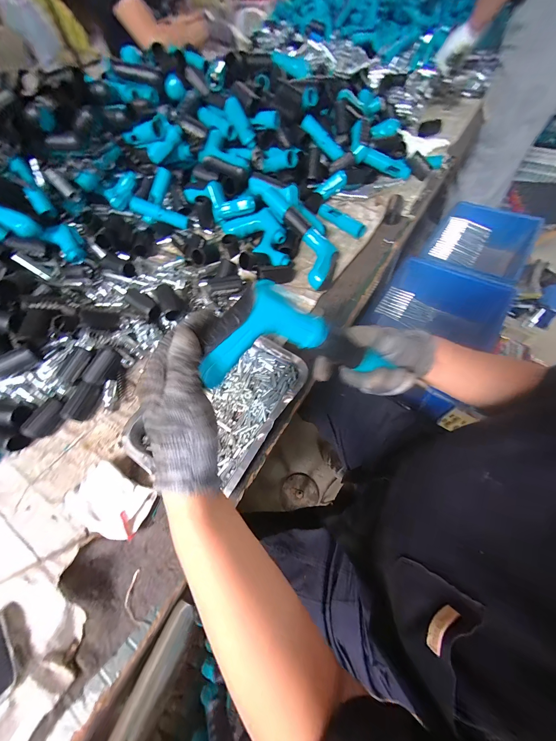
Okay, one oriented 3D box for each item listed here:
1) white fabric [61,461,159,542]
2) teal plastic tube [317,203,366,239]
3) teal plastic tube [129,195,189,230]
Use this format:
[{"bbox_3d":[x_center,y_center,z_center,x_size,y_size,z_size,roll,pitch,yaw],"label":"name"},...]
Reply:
[{"bbox_3d":[-0.229,0.173,0.352,0.120,0.024,0.075,20,66,13],"label":"white fabric"},{"bbox_3d":[0.142,-0.338,0.588,0.028,0.022,0.129,-37,67,-14],"label":"teal plastic tube"},{"bbox_3d":[-0.272,-0.365,0.606,0.121,0.030,0.029,12,61,-21],"label":"teal plastic tube"}]

